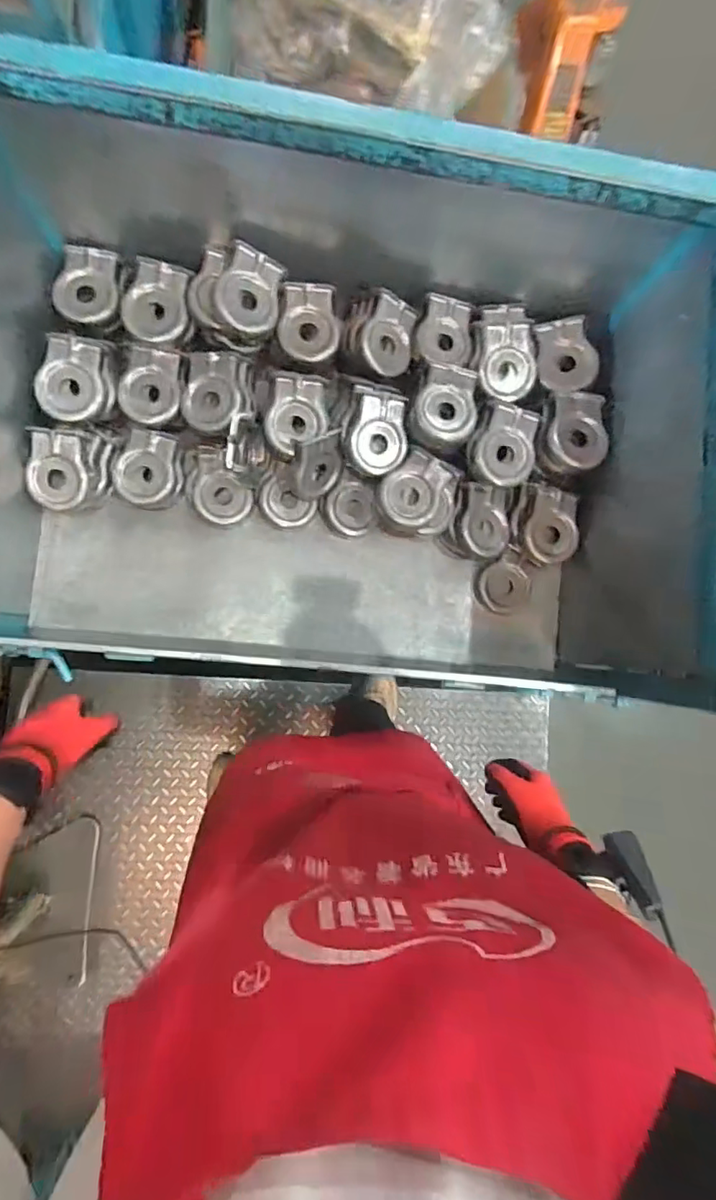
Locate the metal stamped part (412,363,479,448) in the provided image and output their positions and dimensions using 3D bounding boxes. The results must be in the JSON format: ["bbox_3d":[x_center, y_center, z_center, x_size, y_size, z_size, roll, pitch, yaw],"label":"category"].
[{"bbox_3d":[0.142,-0.313,0.880,0.101,0.050,0.132,20,85,-4],"label":"metal stamped part"}]

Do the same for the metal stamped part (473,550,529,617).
[{"bbox_3d":[0.266,-0.026,1.017,0.096,0.044,0.104,0,86,-5],"label":"metal stamped part"}]

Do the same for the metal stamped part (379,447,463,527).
[{"bbox_3d":[0.094,-0.181,0.896,0.096,0.023,0.126,36,84,-2],"label":"metal stamped part"}]

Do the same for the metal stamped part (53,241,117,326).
[{"bbox_3d":[-0.421,-0.491,0.856,0.086,0.020,0.109,6,102,-18],"label":"metal stamped part"}]

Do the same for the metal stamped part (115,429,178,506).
[{"bbox_3d":[-0.351,-0.221,0.915,0.088,0.022,0.119,11,85,-5],"label":"metal stamped part"}]

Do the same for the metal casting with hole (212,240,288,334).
[{"bbox_3d":[-0.169,-0.469,0.847,0.093,0.035,0.120,17,92,-28],"label":"metal casting with hole"}]

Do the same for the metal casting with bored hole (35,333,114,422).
[{"bbox_3d":[-0.445,-0.346,0.859,0.094,0.047,0.123,8,104,-26],"label":"metal casting with bored hole"}]

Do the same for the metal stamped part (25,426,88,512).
[{"bbox_3d":[-0.468,-0.198,0.857,0.090,0.021,0.125,9,109,-8],"label":"metal stamped part"}]

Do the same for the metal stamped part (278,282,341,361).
[{"bbox_3d":[-0.078,-0.449,0.890,0.093,0.028,0.119,5,102,-3],"label":"metal stamped part"}]

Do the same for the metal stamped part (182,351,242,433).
[{"bbox_3d":[-0.235,-0.334,0.899,0.095,0.048,0.128,5,86,-5],"label":"metal stamped part"}]

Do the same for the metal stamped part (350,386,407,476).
[{"bbox_3d":[0.035,-0.270,0.893,0.095,0.049,0.129,8,101,-18],"label":"metal stamped part"}]

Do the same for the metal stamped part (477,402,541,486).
[{"bbox_3d":[0.245,-0.249,0.890,0.093,0.036,0.121,9,104,-12],"label":"metal stamped part"}]

